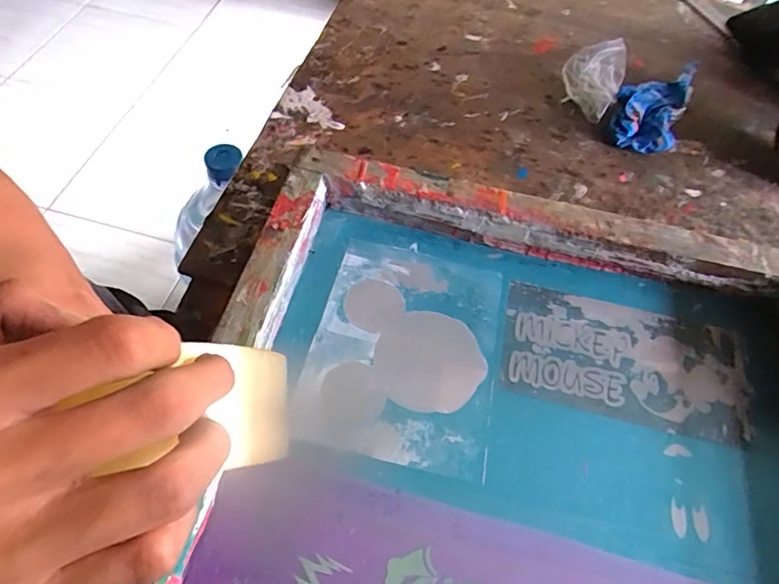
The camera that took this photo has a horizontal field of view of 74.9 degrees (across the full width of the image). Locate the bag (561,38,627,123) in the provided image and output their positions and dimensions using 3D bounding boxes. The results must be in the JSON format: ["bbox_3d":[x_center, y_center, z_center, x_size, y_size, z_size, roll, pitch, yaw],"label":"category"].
[{"bbox_3d":[0.211,-0.225,0.534,0.062,0.055,0.078,23,60,11],"label":"bag"}]

